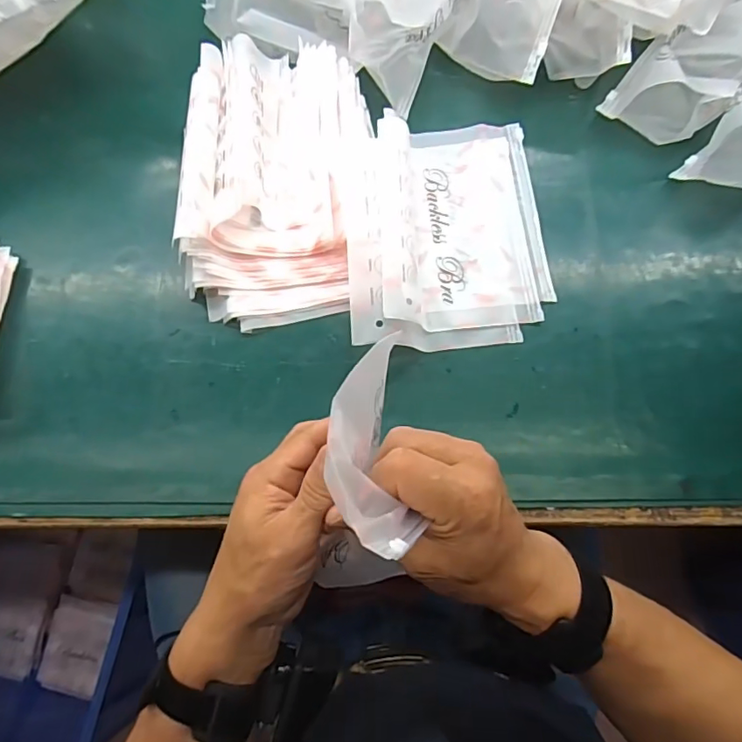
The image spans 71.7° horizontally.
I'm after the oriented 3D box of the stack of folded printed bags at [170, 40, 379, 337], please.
[{"bbox_3d":[-0.088,-0.174,0.451,0.171,0.052,0.267,4,72,2],"label":"stack of folded printed bags"}]

